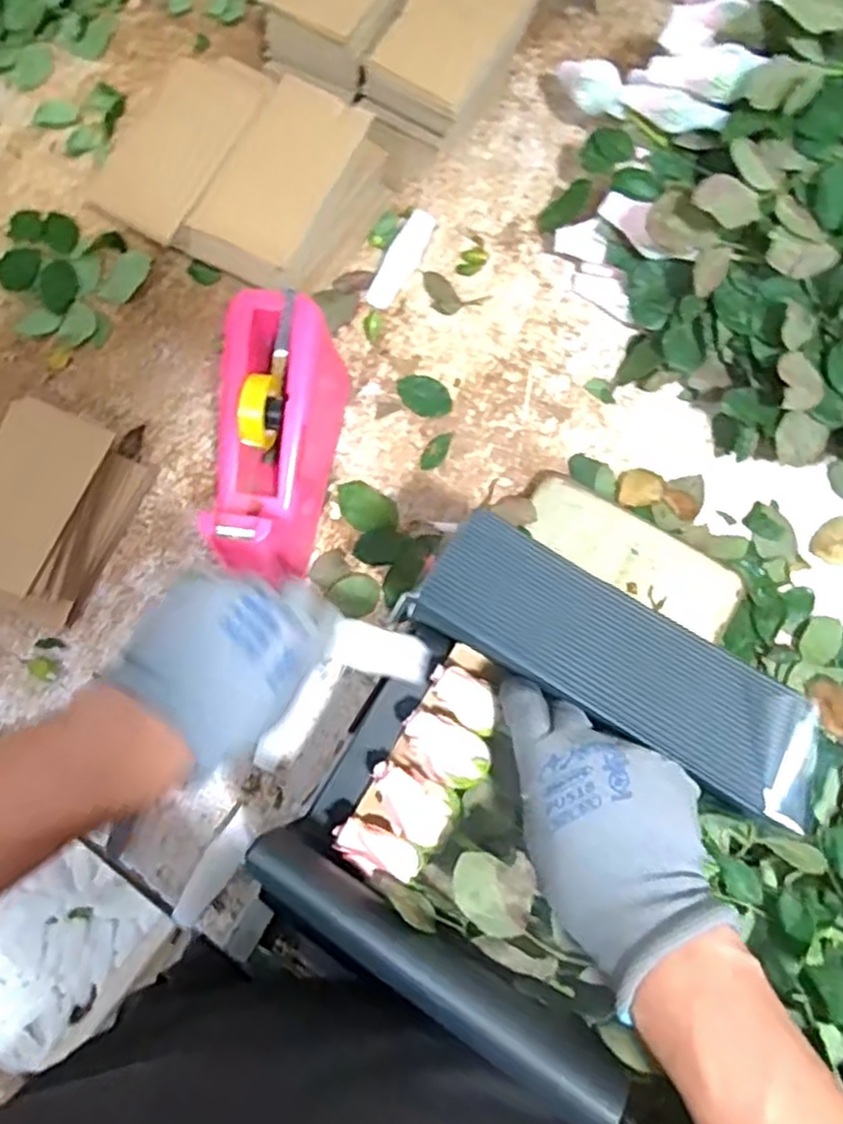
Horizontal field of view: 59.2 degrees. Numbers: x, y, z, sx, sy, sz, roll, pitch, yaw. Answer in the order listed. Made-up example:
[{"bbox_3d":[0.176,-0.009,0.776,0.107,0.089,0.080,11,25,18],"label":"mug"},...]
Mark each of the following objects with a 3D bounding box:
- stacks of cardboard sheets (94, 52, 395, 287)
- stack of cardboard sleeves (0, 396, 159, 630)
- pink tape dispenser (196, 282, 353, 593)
[{"bbox_3d":[-0.133,-0.297,0.604,0.150,0.087,0.163,31,81,7],"label":"stacks of cardboard sheets"},{"bbox_3d":[-0.289,-0.037,0.573,0.099,0.064,0.146,24,81,6],"label":"stack of cardboard sleeves"},{"bbox_3d":[-0.110,-0.085,0.555,0.075,0.103,0.200,9,80,3],"label":"pink tape dispenser"}]

